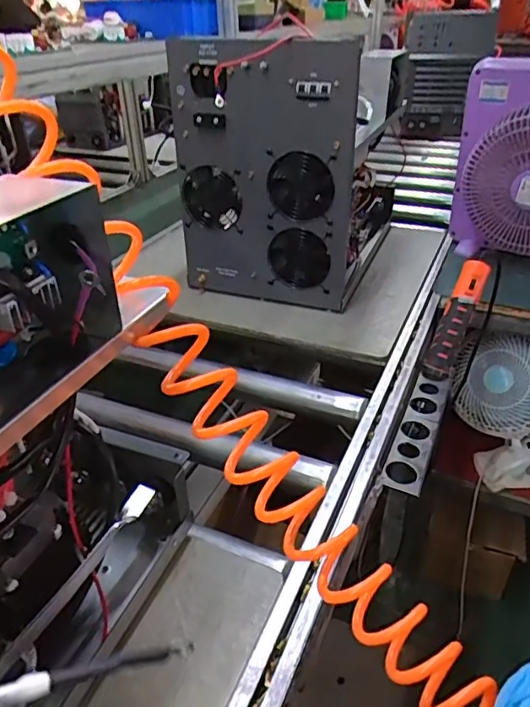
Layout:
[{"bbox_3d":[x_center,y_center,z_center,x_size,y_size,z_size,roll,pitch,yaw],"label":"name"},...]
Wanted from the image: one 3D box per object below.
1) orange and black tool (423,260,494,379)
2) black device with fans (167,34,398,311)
[{"bbox_3d":[0.305,-0.055,0.879,0.050,0.194,0.045,29,17,38],"label":"orange and black tool"},{"bbox_3d":[0.065,-0.367,1.066,0.303,0.428,0.446,15,36,23],"label":"black device with fans"}]

